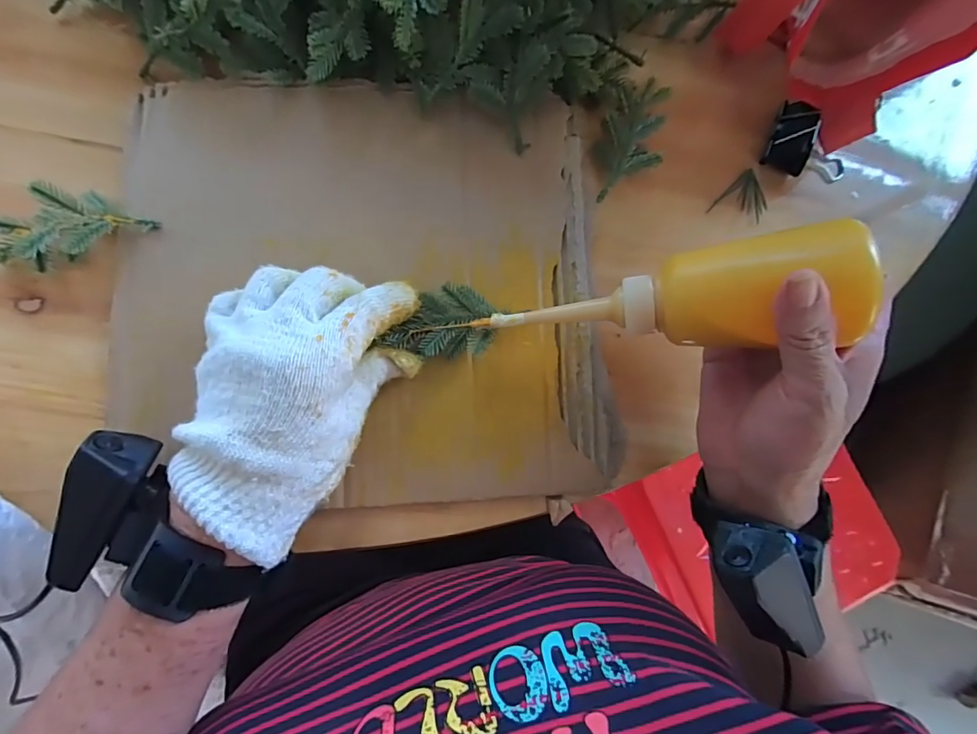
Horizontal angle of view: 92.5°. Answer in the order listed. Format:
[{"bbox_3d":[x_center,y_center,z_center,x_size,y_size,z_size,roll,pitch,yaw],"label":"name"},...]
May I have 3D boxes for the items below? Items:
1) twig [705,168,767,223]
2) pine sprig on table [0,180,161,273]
[{"bbox_3d":[0.177,-0.113,0.321,0.030,0.004,0.042,45,81,1],"label":"twig"},{"bbox_3d":[-0.236,-0.082,0.258,0.088,0.026,0.049,-10,84,-7],"label":"pine sprig on table"}]

